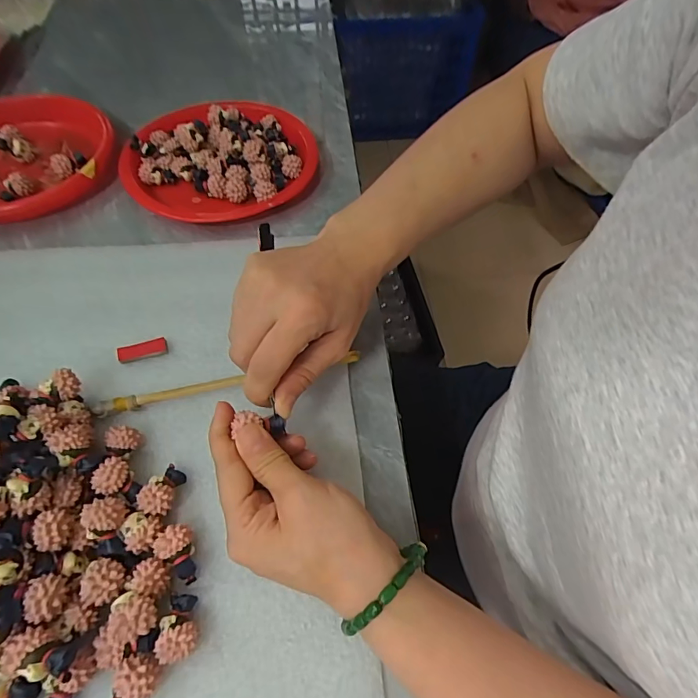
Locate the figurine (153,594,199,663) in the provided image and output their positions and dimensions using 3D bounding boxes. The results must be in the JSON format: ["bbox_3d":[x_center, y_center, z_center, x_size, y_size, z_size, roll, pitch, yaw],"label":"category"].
[{"bbox_3d":[-0.086,0.141,0.225,0.018,0.020,0.029,-9,58,-7],"label":"figurine"}]

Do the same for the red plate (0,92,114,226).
[{"bbox_3d":[-0.320,-0.182,0.420,0.176,0.026,0.160,1,57,-1],"label":"red plate"}]

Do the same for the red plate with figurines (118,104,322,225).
[{"bbox_3d":[-0.124,-0.184,0.420,0.174,0.038,0.164,1,57,-1],"label":"red plate with figurines"}]

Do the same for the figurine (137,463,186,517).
[{"bbox_3d":[-0.108,0.083,0.259,0.019,0.023,0.029,21,59,12],"label":"figurine"}]

